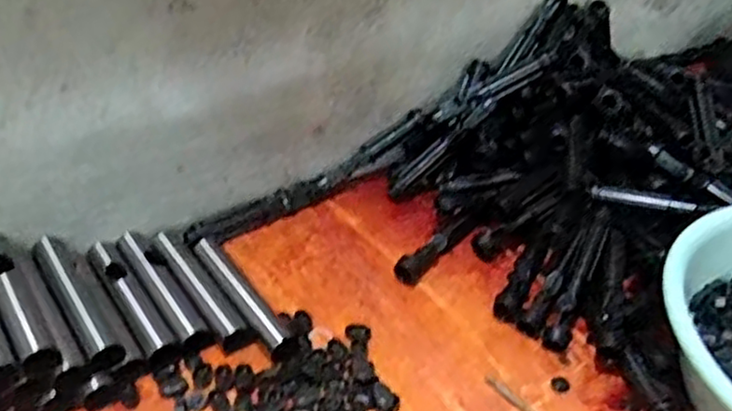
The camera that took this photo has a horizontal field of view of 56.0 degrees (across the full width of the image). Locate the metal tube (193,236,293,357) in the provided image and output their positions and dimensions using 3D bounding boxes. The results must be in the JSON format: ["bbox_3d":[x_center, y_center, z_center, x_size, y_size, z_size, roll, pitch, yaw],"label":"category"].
[{"bbox_3d":[-0.107,0.077,0.588,0.023,0.022,0.141,-24,48,-30],"label":"metal tube"}]

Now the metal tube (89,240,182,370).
[{"bbox_3d":[-0.195,0.080,0.573,0.026,0.023,0.141,-23,47,-29],"label":"metal tube"}]

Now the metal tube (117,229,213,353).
[{"bbox_3d":[-0.173,0.071,0.580,0.026,0.019,0.141,-23,47,-29],"label":"metal tube"}]

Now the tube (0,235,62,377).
[{"bbox_3d":[-0.261,0.068,0.509,0.023,0.024,0.138,-22,46,-30],"label":"tube"}]

